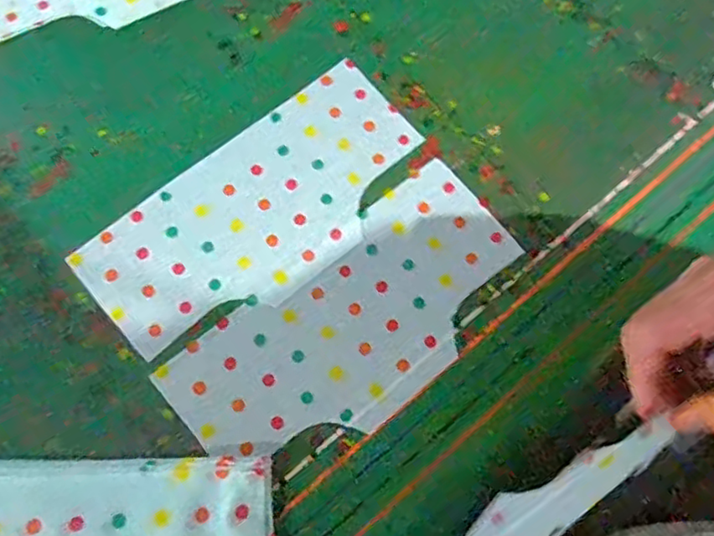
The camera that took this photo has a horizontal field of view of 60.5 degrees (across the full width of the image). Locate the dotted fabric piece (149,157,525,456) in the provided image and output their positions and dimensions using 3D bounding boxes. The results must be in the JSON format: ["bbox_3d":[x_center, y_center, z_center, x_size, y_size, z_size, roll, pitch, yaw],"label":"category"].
[{"bbox_3d":[0.001,0.041,0.465,0.279,0.008,0.131,-39,78,-12],"label":"dotted fabric piece"}]

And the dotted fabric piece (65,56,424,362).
[{"bbox_3d":[-0.073,-0.048,0.490,0.281,0.008,0.133,-39,78,-12],"label":"dotted fabric piece"}]

